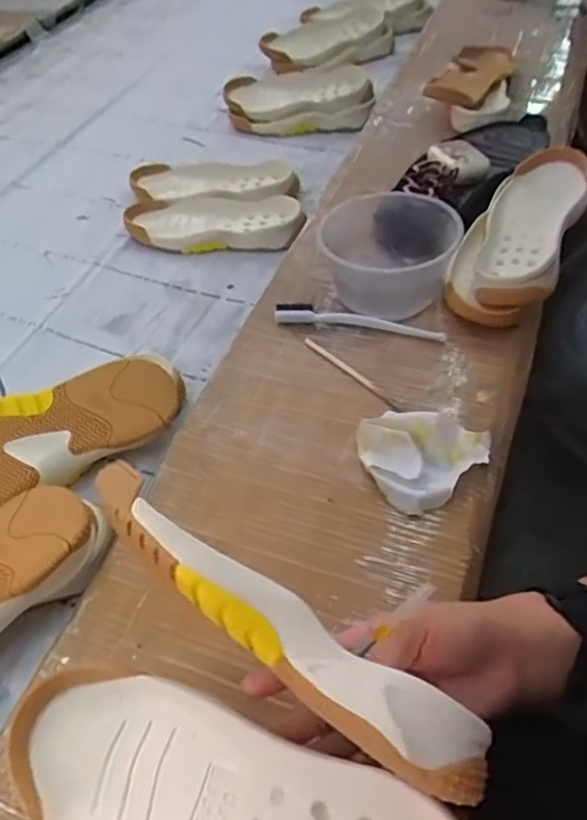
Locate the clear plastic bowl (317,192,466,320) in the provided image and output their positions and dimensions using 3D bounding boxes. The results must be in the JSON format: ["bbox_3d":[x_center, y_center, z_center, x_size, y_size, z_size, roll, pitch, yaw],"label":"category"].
[{"bbox_3d":[0.099,-0.155,0.637,0.150,0.078,0.128,2,50,7],"label":"clear plastic bowl"}]

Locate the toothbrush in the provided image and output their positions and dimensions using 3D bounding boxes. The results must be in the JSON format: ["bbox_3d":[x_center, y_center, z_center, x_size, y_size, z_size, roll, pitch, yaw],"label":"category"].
[{"bbox_3d":[0.064,-0.089,0.618,0.167,0.016,0.021,8,51,12],"label":"toothbrush"}]

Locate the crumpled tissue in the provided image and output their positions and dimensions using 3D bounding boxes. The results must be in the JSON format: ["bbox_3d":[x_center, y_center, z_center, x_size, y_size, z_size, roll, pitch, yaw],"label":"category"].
[{"bbox_3d":[0.101,0.033,0.507,0.092,0.028,0.086,-37,56,-23],"label":"crumpled tissue"}]

